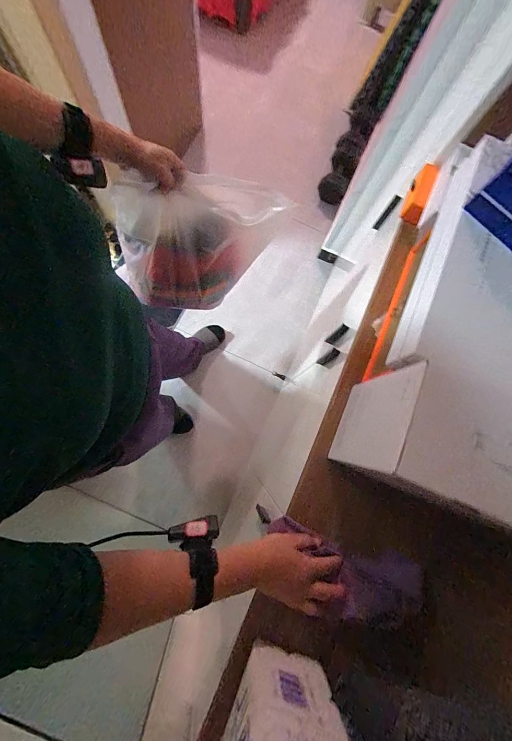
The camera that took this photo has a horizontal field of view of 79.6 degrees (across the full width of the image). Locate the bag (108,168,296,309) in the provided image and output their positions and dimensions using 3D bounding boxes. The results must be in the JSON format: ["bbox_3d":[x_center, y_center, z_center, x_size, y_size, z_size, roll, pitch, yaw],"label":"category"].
[{"bbox_3d":[-0.115,-0.255,0.653,0.337,0.313,0.097,-6,76,-3],"label":"bag"}]

